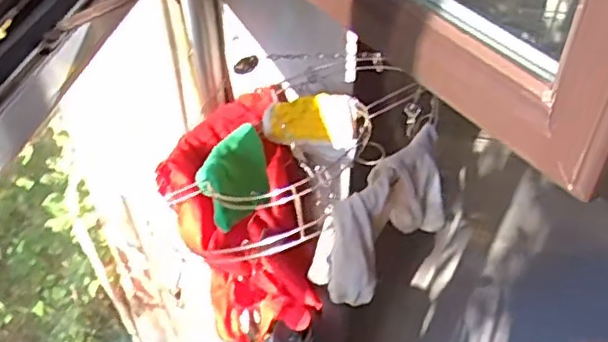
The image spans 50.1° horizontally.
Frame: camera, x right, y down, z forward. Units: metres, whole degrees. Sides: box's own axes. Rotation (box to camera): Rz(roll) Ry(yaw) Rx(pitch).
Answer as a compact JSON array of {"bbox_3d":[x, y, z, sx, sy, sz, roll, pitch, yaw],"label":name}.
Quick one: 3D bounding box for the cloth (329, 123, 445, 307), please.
[{"bbox_3d":[0.082,0.047,0.636,0.152,0.113,0.051,-35,54,-30],"label":"cloth"}]

